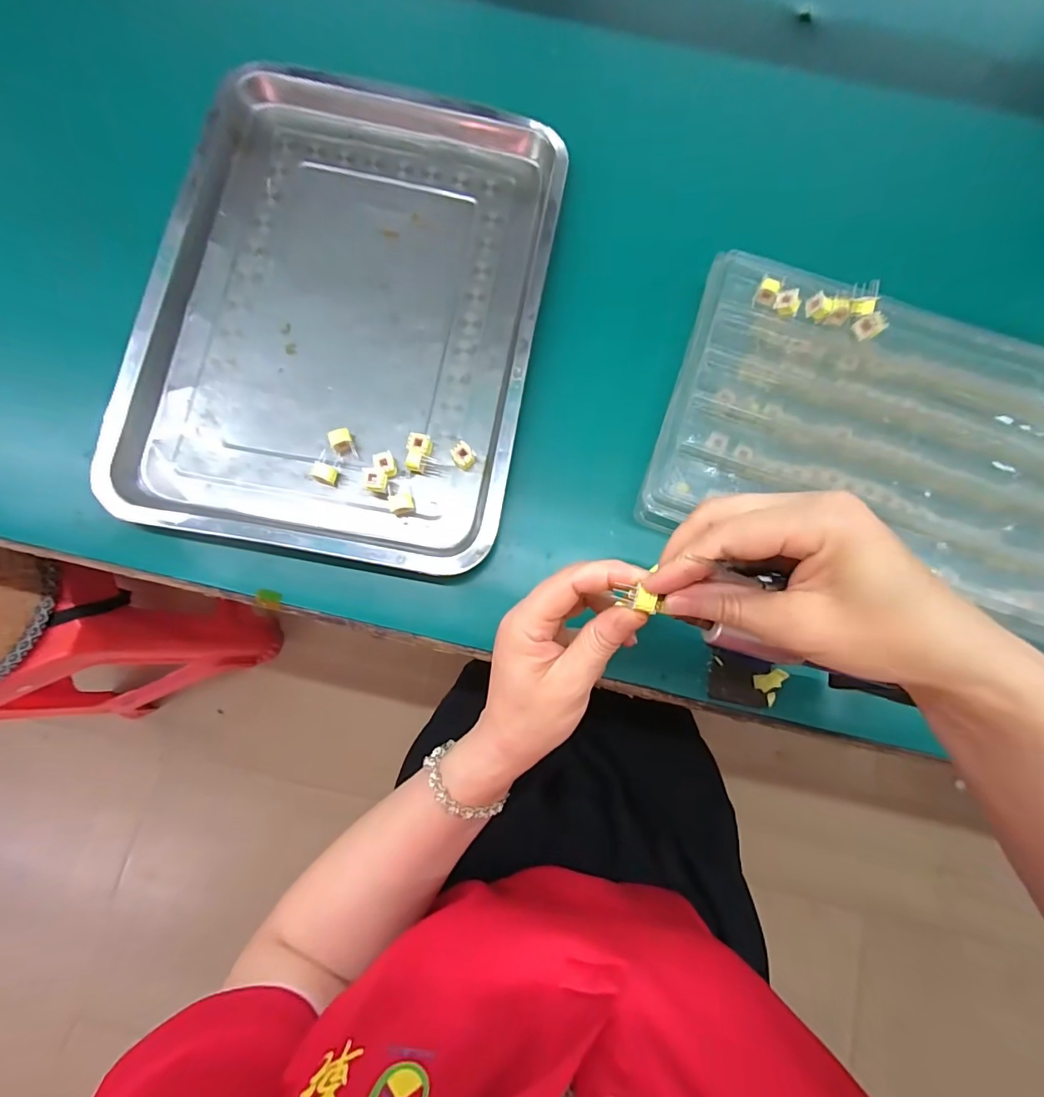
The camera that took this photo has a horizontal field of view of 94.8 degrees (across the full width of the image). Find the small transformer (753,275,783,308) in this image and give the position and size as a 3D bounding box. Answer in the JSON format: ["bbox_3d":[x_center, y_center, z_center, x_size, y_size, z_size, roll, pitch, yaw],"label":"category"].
[{"bbox_3d":[0.183,-0.191,0.357,0.014,0.012,0.018,24,81,2],"label":"small transformer"}]

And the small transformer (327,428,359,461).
[{"bbox_3d":[-0.134,-0.078,0.360,0.015,0.015,0.019,-23,82,-6],"label":"small transformer"}]

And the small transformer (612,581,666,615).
[{"bbox_3d":[0.057,0.025,0.238,0.020,0.009,0.011,19,78,4],"label":"small transformer"}]

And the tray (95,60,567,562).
[{"bbox_3d":[-0.137,-0.194,0.386,0.298,0.038,0.403,10,80,0],"label":"tray"}]

